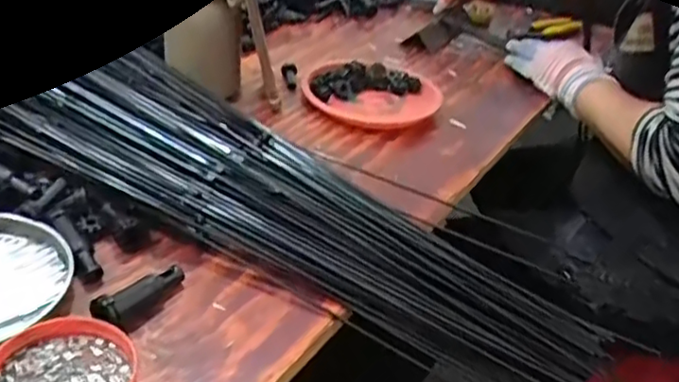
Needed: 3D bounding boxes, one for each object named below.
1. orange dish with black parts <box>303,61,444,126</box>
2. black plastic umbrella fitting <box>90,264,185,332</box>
[{"bbox_3d":[0.040,-0.114,0.754,0.152,0.026,0.124,9,31,3],"label":"orange dish with black parts"},{"bbox_3d":[-0.131,0.068,0.430,0.019,0.022,0.070,20,34,19],"label":"black plastic umbrella fitting"}]

